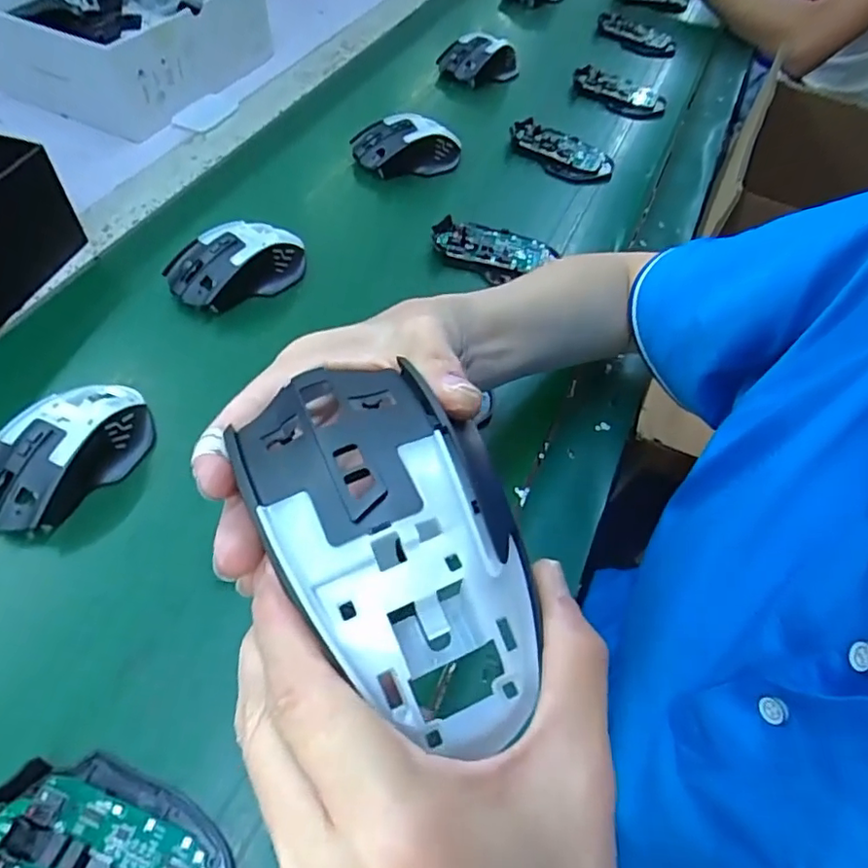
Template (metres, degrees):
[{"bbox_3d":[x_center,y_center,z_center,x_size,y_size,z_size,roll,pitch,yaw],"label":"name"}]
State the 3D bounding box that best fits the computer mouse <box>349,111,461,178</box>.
[{"bbox_3d":[-0.028,-0.294,0.606,0.110,0.040,0.062,-12,56,-13],"label":"computer mouse"}]

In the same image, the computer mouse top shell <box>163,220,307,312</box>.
[{"bbox_3d":[-0.157,-0.140,0.481,0.111,0.037,0.059,-26,60,-21],"label":"computer mouse top shell"}]

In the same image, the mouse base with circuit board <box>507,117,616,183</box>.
[{"bbox_3d":[0.133,-0.299,0.626,0.113,0.021,0.070,24,56,12],"label":"mouse base with circuit board"}]

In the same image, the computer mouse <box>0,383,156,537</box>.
[{"bbox_3d":[-0.233,0.008,0.373,0.067,0.038,0.116,27,57,14],"label":"computer mouse"}]

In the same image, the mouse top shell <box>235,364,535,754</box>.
[{"bbox_3d":[-0.012,0.026,0.162,0.058,0.032,0.110,-24,60,-20],"label":"mouse top shell"}]

